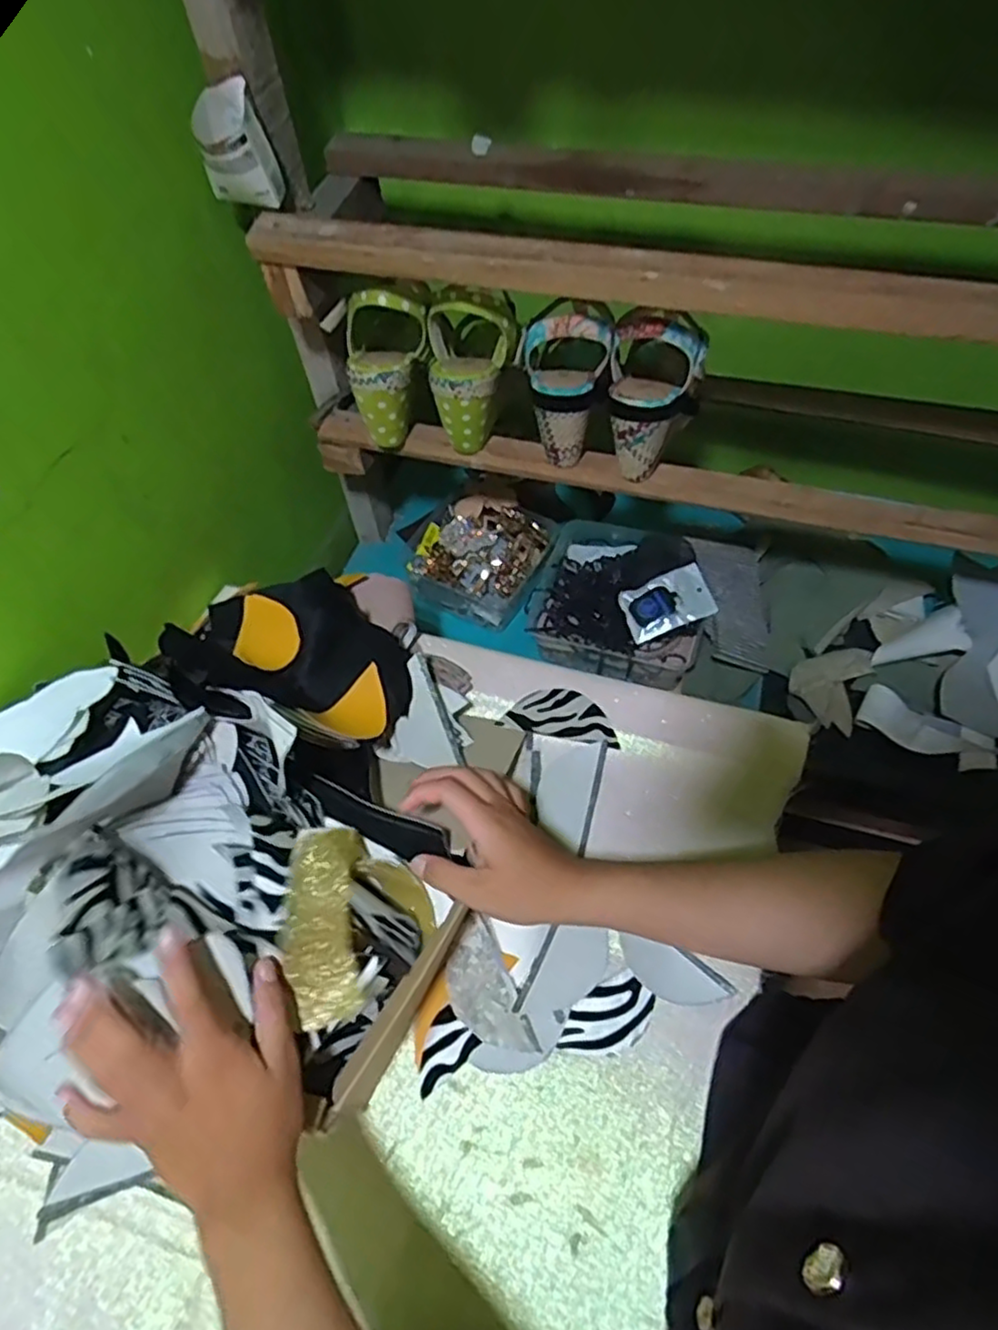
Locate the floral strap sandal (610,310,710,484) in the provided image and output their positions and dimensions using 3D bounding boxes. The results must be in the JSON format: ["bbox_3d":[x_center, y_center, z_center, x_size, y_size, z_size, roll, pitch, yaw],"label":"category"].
[{"bbox_3d":[0.142,-0.252,0.639,0.084,0.139,0.106,11,57,11],"label":"floral strap sandal"}]

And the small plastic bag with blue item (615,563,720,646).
[{"bbox_3d":[0.197,-0.073,0.816,0.101,0.015,0.069,-24,72,8],"label":"small plastic bag with blue item"}]

